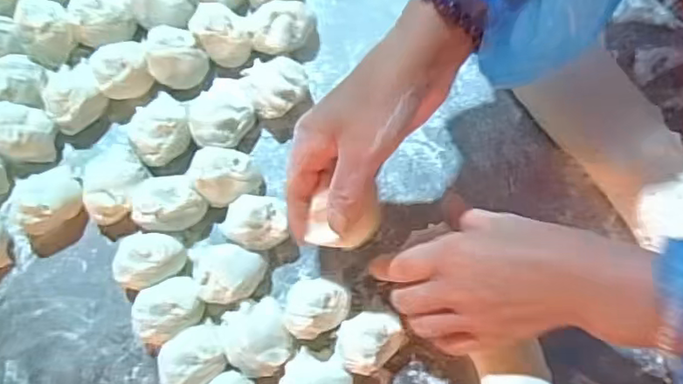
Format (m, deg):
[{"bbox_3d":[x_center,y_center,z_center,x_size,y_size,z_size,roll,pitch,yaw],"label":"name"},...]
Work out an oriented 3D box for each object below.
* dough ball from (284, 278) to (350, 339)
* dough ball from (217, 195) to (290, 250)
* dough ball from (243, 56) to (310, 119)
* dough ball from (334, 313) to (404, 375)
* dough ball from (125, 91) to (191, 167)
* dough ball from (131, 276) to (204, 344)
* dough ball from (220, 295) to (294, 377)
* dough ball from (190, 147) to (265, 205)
[{"bbox_3d":[-0.017,0.087,0.429,0.048,0.038,0.045,-3,77,0],"label":"dough ball"},{"bbox_3d":[-0.066,0.022,0.447,0.054,0.039,0.043,14,77,4],"label":"dough ball"},{"bbox_3d":[-0.051,-0.086,0.474,0.049,0.033,0.050,0,77,1],"label":"dough ball"},{"bbox_3d":[0.018,0.107,0.426,0.048,0.040,0.038,-42,80,-8],"label":"dough ball"},{"bbox_3d":[-0.144,-0.051,0.467,0.050,0.026,0.053,0,77,1],"label":"dough ball"},{"bbox_3d":[-0.128,0.086,0.434,0.047,0.039,0.040,-35,79,-7],"label":"dough ball"},{"bbox_3d":[-0.062,0.107,0.430,0.045,0.033,0.053,-26,78,-5],"label":"dough ball"},{"bbox_3d":[-0.092,-0.016,0.458,0.047,0.039,0.047,0,77,1],"label":"dough ball"}]

